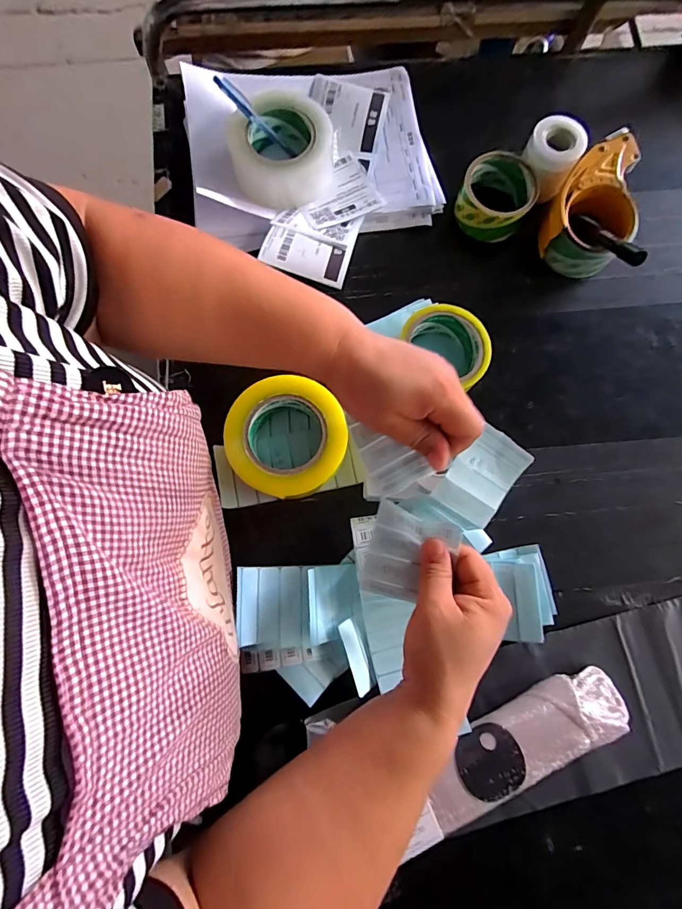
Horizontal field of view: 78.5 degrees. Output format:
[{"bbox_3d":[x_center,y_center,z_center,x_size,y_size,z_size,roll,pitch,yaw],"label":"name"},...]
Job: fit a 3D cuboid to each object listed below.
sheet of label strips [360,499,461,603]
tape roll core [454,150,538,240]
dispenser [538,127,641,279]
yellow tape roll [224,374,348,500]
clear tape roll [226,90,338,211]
[{"bbox_3d":[0.053,0.084,0.337,0.065,0.010,0.077,16,100,17],"label":"sheet of label strips"},{"bbox_3d":[0.189,-0.316,0.509,0.083,0.043,0.092,29,81,4],"label":"tape roll core"},{"bbox_3d":[0.306,-0.293,0.501,0.094,0.058,0.154,35,81,5],"label":"dispenser"},{"bbox_3d":[-0.056,-0.015,0.443,0.117,0.047,0.119,0,80,-1],"label":"yellow tape roll"},{"bbox_3d":[-0.073,-0.375,0.503,0.124,0.041,0.136,0,80,-1],"label":"clear tape roll"}]

